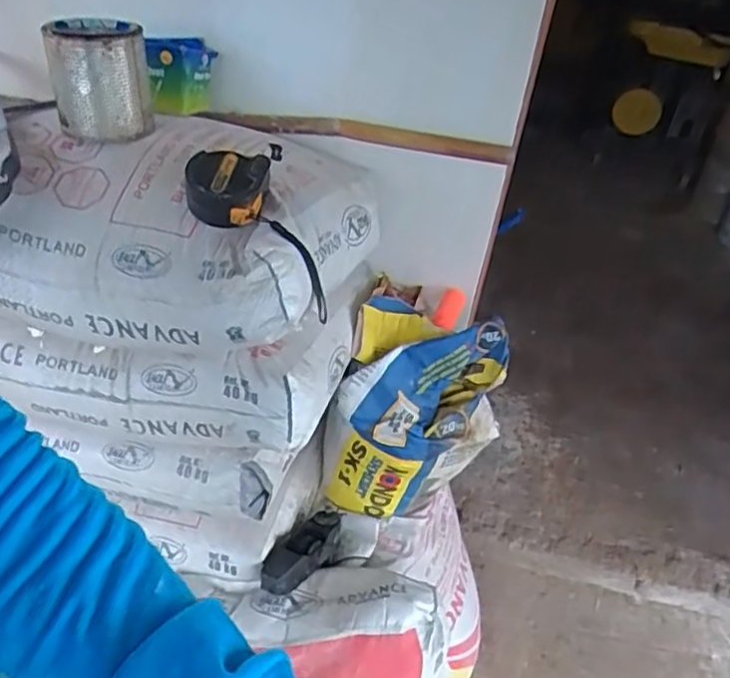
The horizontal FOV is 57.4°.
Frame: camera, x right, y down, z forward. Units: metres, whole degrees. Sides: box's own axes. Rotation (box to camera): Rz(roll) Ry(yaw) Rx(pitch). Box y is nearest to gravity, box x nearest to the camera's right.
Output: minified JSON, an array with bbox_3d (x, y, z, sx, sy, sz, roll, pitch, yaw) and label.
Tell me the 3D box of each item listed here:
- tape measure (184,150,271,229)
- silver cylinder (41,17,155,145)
[{"bbox_3d":[-0.135,-0.147,0.649,0.070,0.050,0.065,8,41,2],"label":"tape measure"},{"bbox_3d":[-0.282,-0.280,0.709,0.095,0.104,0.106,-11,44,-20],"label":"silver cylinder"}]

